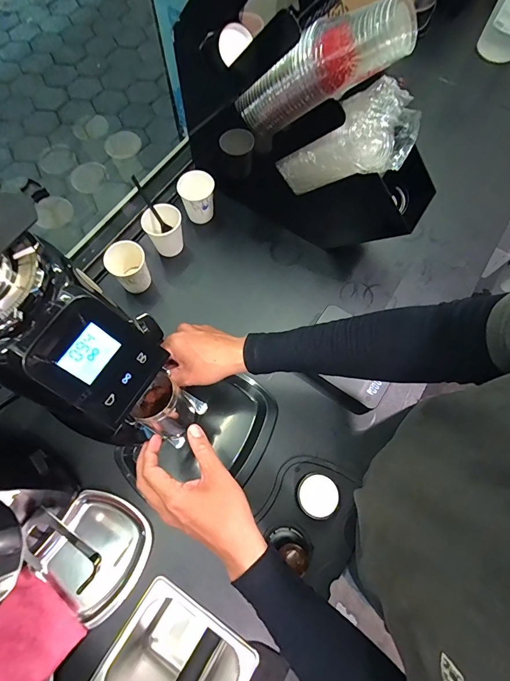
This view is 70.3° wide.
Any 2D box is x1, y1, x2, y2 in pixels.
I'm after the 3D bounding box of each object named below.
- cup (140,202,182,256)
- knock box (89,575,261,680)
[{"bbox_3d":[-0.171,-0.221,0.664,0.067,0.129,0.071,1,69,-2],"label":"cup"},{"bbox_3d":[-0.110,0.474,0.560,0.181,0.197,0.169,31,71,9],"label":"knock box"}]

